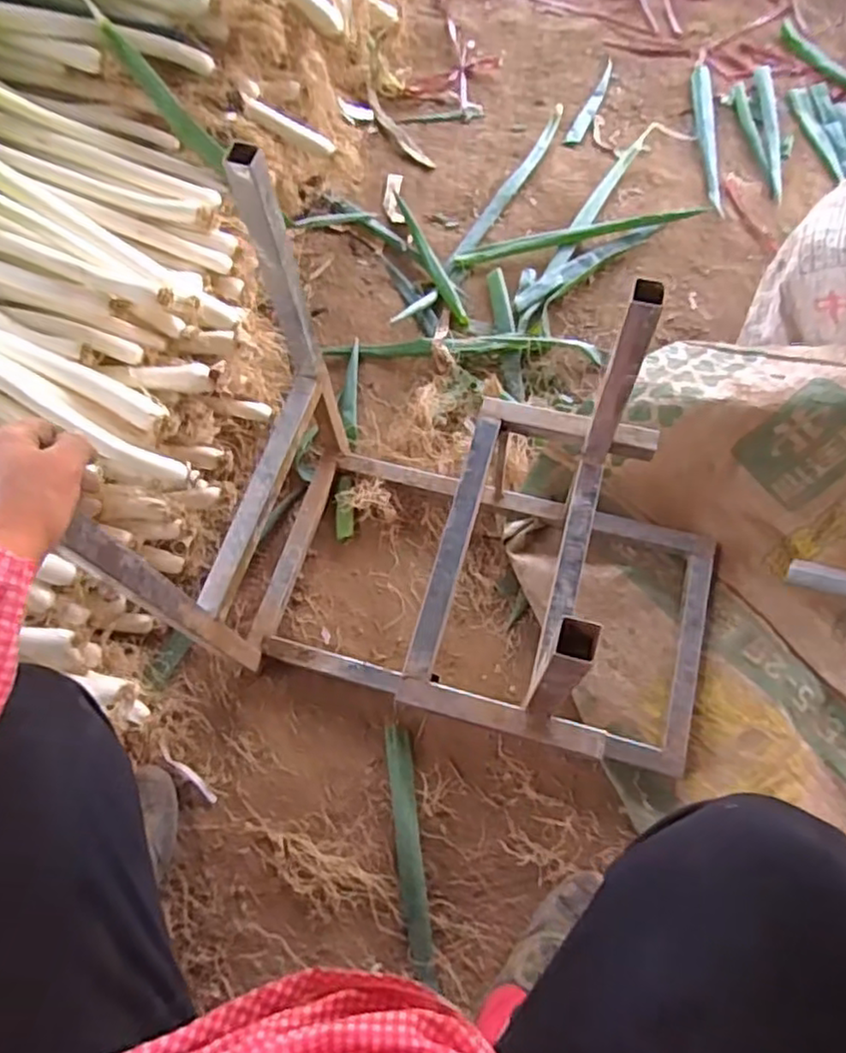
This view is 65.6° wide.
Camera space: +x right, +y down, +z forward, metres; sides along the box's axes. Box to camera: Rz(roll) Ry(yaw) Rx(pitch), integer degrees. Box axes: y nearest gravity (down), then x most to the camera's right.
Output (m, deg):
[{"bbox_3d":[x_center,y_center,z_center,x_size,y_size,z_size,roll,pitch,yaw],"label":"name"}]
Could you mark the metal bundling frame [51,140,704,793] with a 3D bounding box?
[{"bbox_3d":[0.059,0.009,0.636,0.533,0.443,0.343,16,68,10],"label":"metal bundling frame"}]

